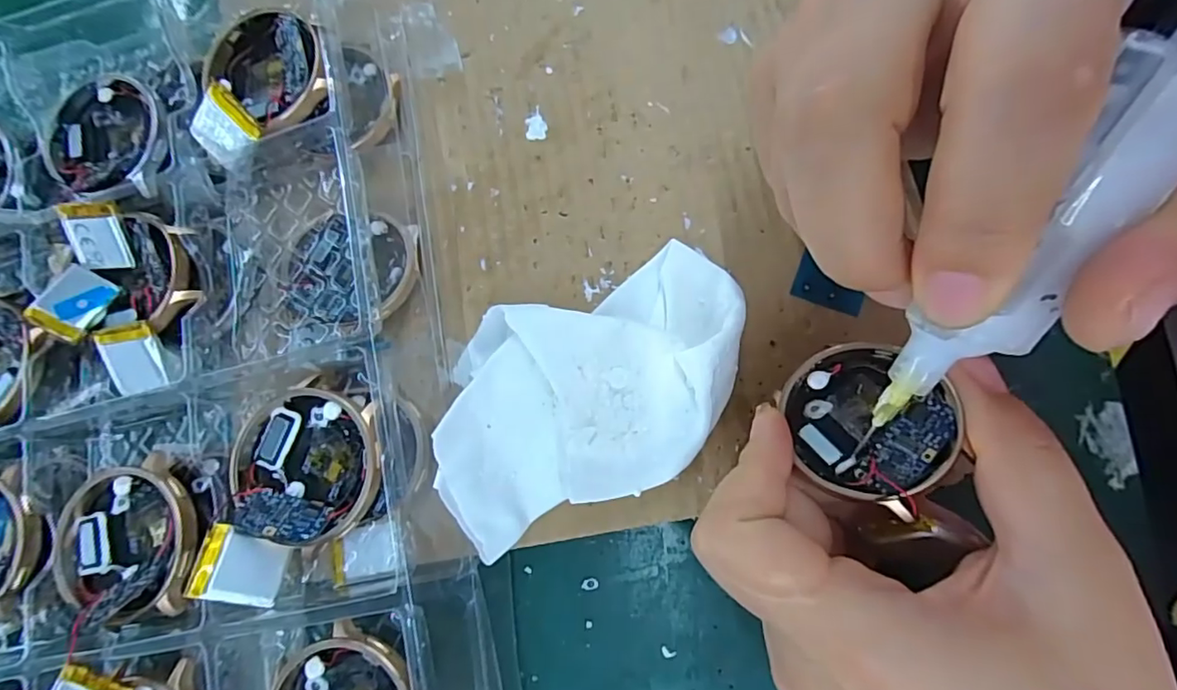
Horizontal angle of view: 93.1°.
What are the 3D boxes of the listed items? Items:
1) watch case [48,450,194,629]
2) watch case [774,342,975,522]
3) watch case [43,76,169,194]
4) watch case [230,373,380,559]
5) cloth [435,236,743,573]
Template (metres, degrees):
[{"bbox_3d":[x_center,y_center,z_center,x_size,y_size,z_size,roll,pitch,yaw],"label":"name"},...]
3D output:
[{"bbox_3d":[-0.140,0.060,0.168,0.045,0.015,0.045,-20,78,-1],"label":"watch case"},{"bbox_3d":[0.075,0.021,0.150,0.040,0.011,0.046,-35,41,7],"label":"watch case"},{"bbox_3d":[-0.170,-0.073,0.195,0.042,0.007,0.049,-22,78,-1],"label":"watch case"},{"bbox_3d":[-0.082,0.034,0.163,0.044,0.015,0.042,23,81,7],"label":"watch case"},{"bbox_3d":[0.003,0.013,0.177,0.103,0.027,0.068,-23,78,-2],"label":"cloth"}]

